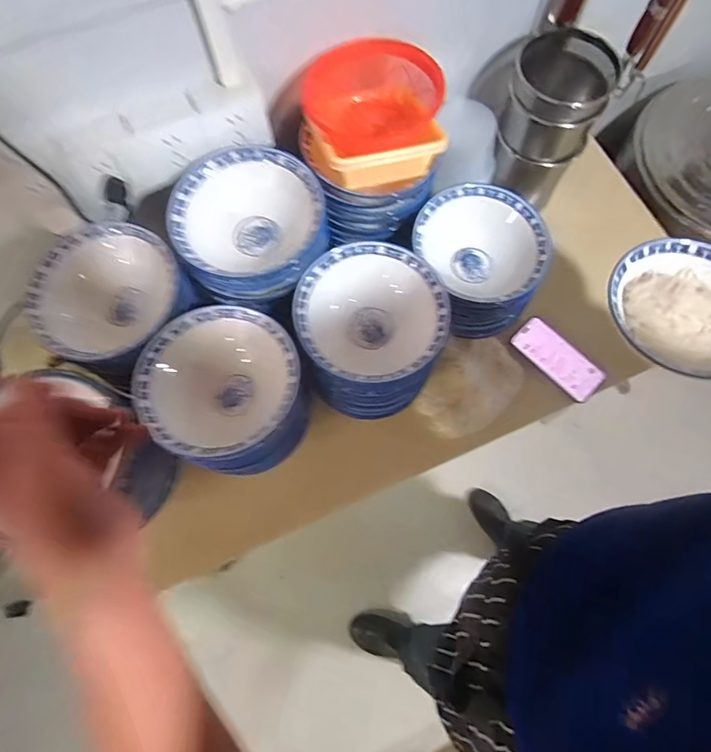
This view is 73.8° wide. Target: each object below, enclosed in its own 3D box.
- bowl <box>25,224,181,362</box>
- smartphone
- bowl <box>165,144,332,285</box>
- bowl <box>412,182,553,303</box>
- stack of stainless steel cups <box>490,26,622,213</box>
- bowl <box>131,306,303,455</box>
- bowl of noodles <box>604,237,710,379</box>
[{"bbox_3d":[-0.330,-0.107,0.647,0.185,0.069,0.188,0,72,1],"label":"bowl"},{"bbox_3d":[0.363,-0.033,0.850,0.165,0.012,0.088,42,77,13],"label":"smartphone"},{"bbox_3d":[-0.142,-0.215,0.649,0.200,0.077,0.183,0,72,1],"label":"bowl"},{"bbox_3d":[0.199,-0.195,0.725,0.175,0.063,0.192,0,72,1],"label":"bowl"},{"bbox_3d":[0.335,-0.451,0.839,0.155,0.215,0.177,23,74,8],"label":"stack of stainless steel cups"},{"bbox_3d":[-0.169,0.007,0.606,0.193,0.069,0.191,0,72,1],"label":"bowl"},{"bbox_3d":[0.432,-0.090,0.614,0.192,0.040,0.195,0,72,1],"label":"bowl of noodles"}]

